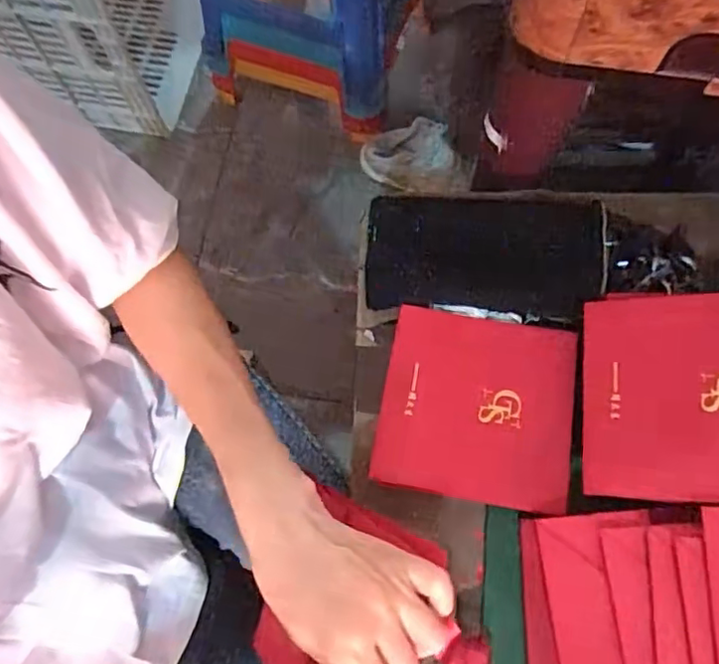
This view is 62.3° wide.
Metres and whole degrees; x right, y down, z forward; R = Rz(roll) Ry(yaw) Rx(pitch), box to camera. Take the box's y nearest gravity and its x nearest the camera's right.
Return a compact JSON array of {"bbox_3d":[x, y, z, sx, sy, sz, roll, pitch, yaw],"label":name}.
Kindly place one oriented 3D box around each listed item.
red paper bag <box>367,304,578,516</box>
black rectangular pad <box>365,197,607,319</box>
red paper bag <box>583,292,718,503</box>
[{"bbox_3d":[0.087,0.053,0.446,0.136,0.019,0.140,10,71,5],"label":"red paper bag"},{"bbox_3d":[0.102,-0.064,0.497,0.189,0.028,0.099,6,70,3],"label":"black rectangular pad"},{"bbox_3d":[0.220,0.038,0.384,0.141,0.011,0.138,-3,70,31],"label":"red paper bag"}]

